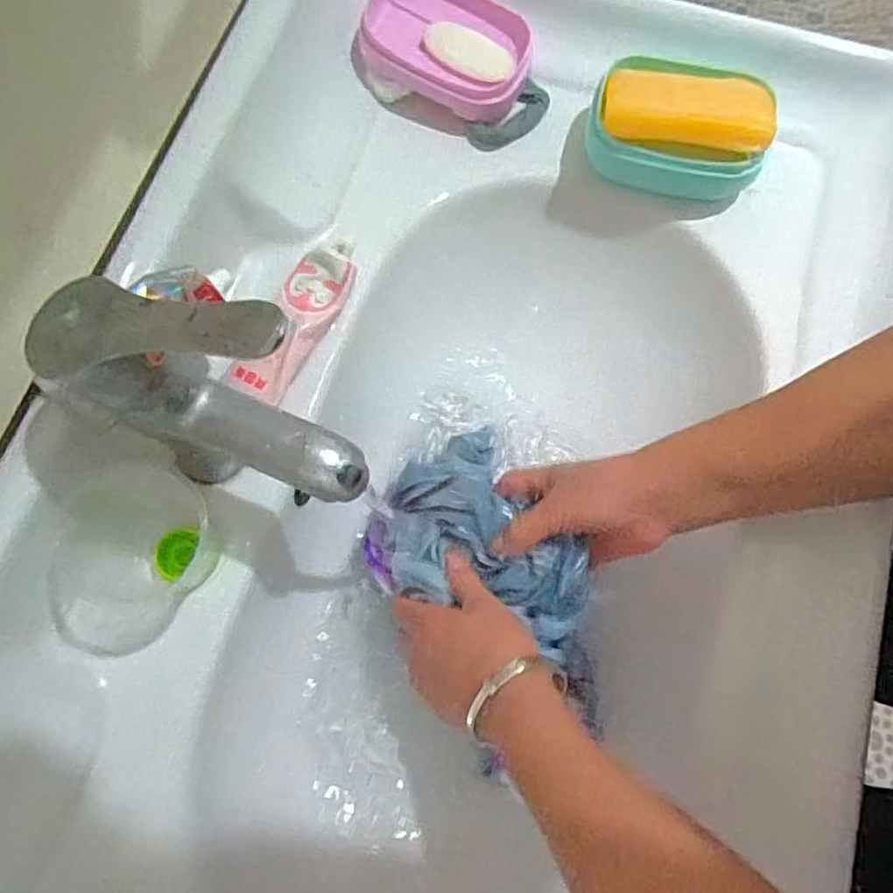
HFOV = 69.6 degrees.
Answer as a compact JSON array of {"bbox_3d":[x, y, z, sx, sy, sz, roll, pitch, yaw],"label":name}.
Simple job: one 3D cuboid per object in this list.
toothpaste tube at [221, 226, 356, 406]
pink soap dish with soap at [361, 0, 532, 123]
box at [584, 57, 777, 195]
[{"bbox_3d":[-0.098,-0.085,0.419,0.042,0.018,0.117,25,76,9],"label":"toothpaste tube"},{"bbox_3d":[0.000,-0.288,0.461,0.120,0.037,0.084,20,75,7],"label":"pink soap dish with soap"},{"bbox_3d":[0.157,-0.220,0.442,0.116,0.055,0.080,10,74,5],"label":"box"}]

